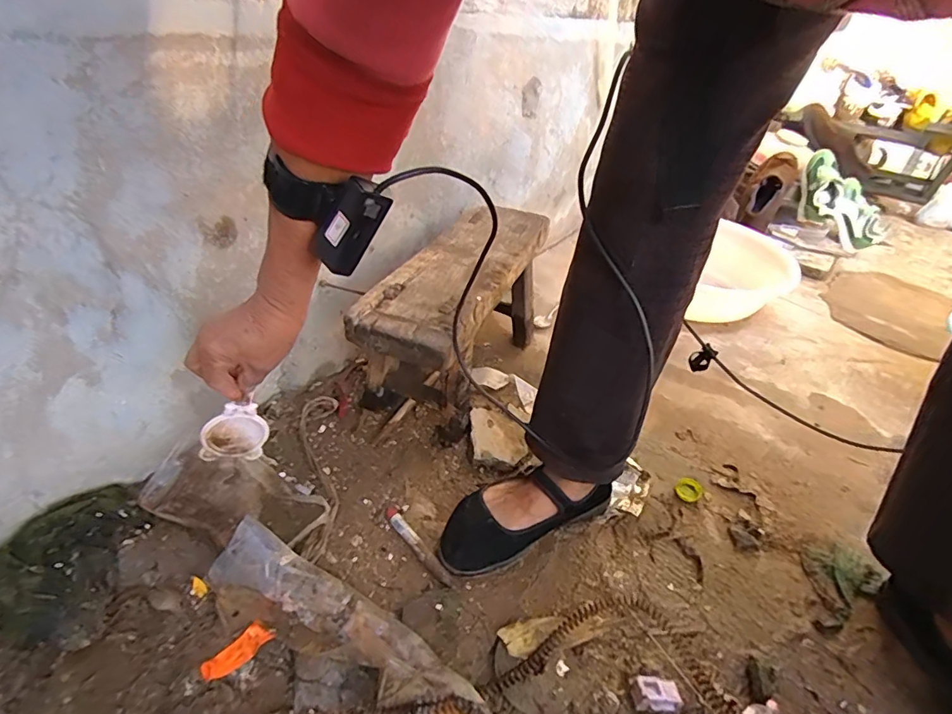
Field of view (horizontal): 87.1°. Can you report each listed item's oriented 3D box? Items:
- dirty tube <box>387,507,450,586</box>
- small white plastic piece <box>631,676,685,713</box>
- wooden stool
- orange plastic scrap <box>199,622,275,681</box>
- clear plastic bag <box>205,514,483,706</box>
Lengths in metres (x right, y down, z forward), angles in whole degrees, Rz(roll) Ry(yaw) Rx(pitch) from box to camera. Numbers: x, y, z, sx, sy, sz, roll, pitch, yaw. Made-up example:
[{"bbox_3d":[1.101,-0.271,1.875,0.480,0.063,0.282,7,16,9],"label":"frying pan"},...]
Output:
[{"bbox_3d":[-0.069,0.216,0.584,0.020,0.014,0.122,-23,47,-34],"label":"dirty tube"},{"bbox_3d":[0.175,0.326,0.485,0.047,0.012,0.028,6,37,-2],"label":"small white plastic piece"},{"bbox_3d":[-0.023,-0.063,0.778,0.155,0.207,0.418,18,38,14],"label":"wooden stool"},{"bbox_3d":[-0.229,0.283,0.481,0.063,0.014,0.021,-25,47,-35],"label":"orange plastic scrap"},{"bbox_3d":[-0.131,0.253,0.480,0.285,0.070,0.072,22,40,20],"label":"clear plastic bag"}]

